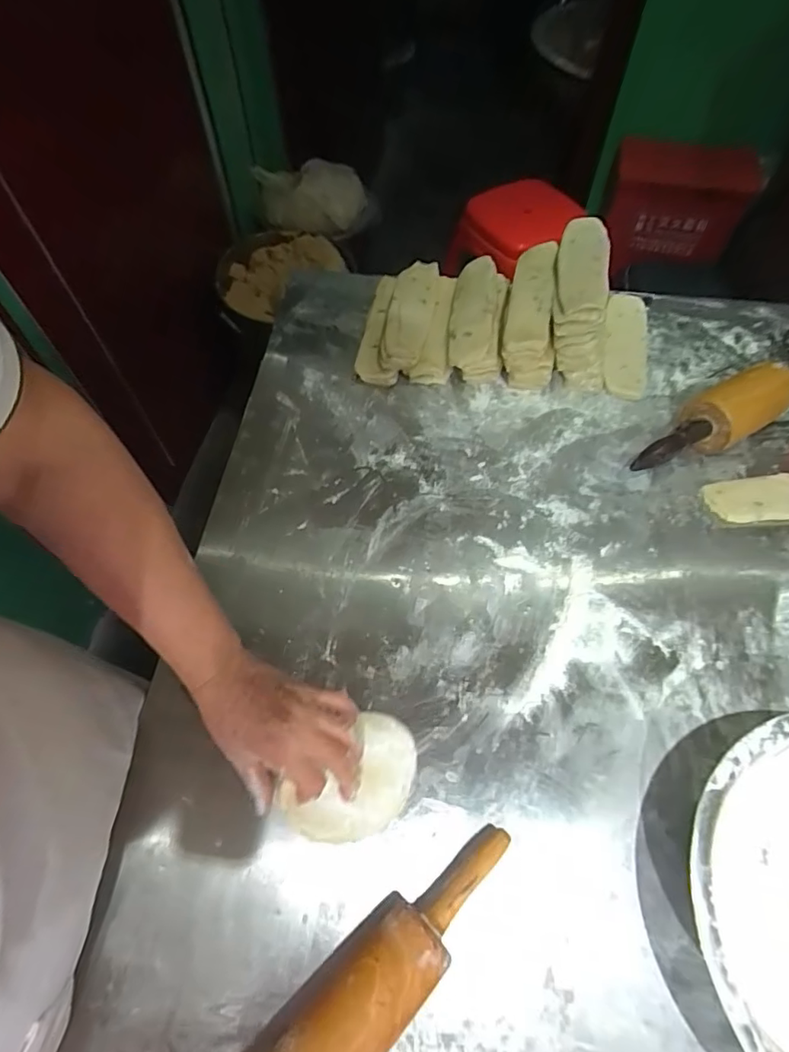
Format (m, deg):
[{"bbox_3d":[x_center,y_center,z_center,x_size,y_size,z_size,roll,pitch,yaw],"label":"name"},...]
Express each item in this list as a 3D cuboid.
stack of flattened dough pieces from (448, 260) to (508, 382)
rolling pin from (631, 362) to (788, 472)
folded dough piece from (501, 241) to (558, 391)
[{"bbox_3d":[0.116,-0.287,0.742,0.072,0.064,0.184,8,61,5],"label":"stack of flattened dough pieces"},{"bbox_3d":[0.422,-0.146,0.653,0.336,0.075,0.061,-28,64,-14],"label":"rolling pin"},{"bbox_3d":[0.186,-0.286,0.726,0.068,0.089,0.196,11,61,6],"label":"folded dough piece"}]

